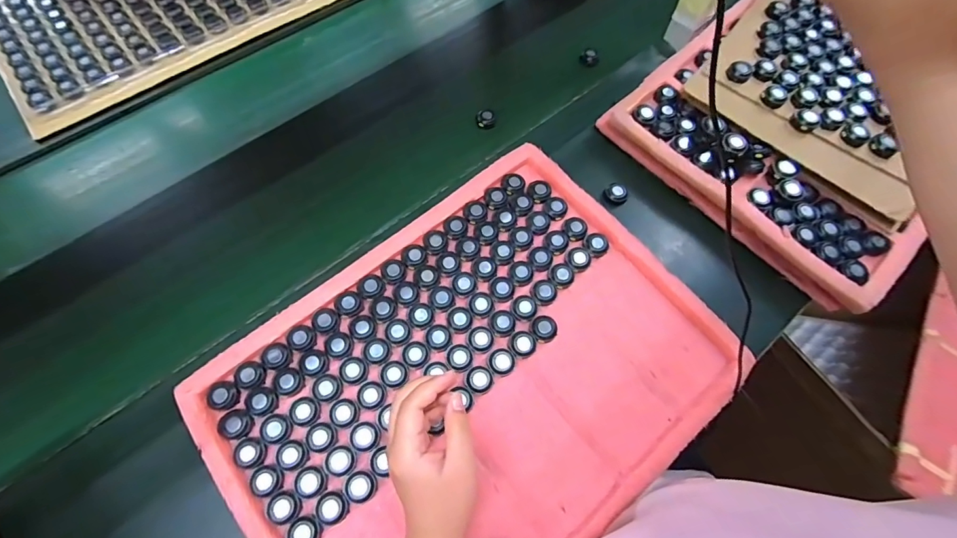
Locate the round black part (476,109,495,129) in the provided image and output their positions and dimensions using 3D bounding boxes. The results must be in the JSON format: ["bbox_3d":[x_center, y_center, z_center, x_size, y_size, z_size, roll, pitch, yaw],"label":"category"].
[{"bbox_3d":[0.010,-0.218,0.628,0.028,0.015,0.025,-19,67,-9],"label":"round black part"}]

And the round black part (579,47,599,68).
[{"bbox_3d":[0.175,-0.332,0.680,0.029,0.018,0.029,0,66,-1],"label":"round black part"}]

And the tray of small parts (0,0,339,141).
[{"bbox_3d":[-0.532,-0.455,0.722,0.499,0.034,0.360,-37,71,-16],"label":"tray of small parts"}]

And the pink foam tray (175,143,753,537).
[{"bbox_3d":[-0.002,0.113,0.460,0.497,0.046,0.374,-36,71,-16],"label":"pink foam tray"}]

